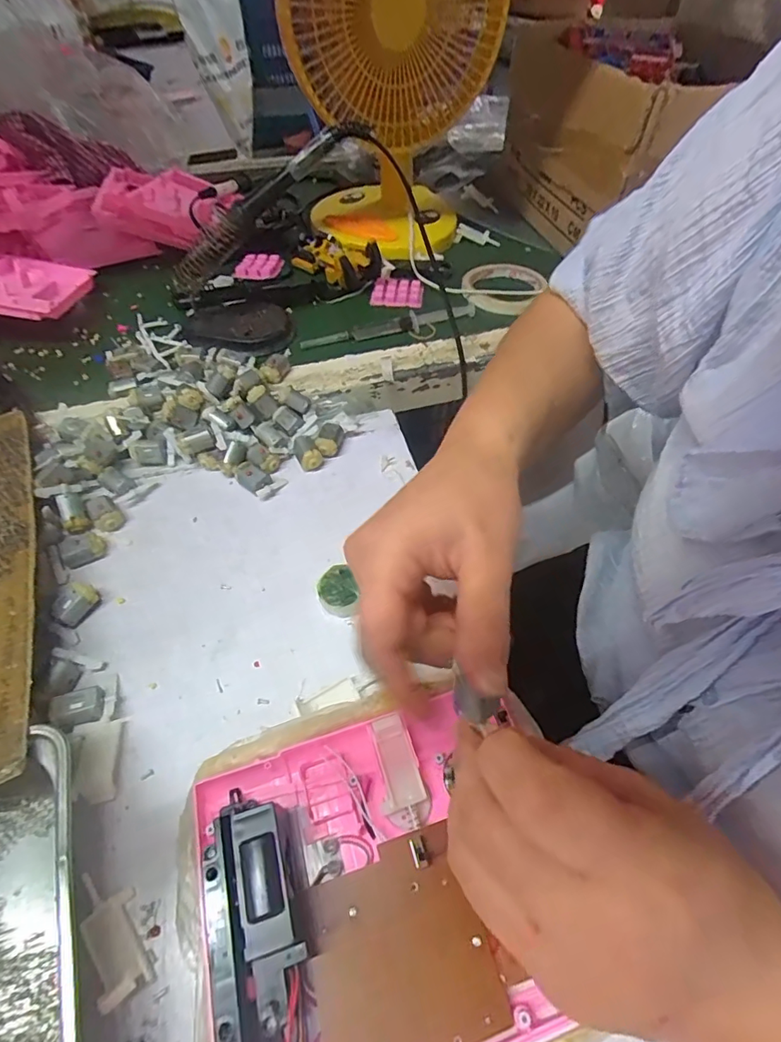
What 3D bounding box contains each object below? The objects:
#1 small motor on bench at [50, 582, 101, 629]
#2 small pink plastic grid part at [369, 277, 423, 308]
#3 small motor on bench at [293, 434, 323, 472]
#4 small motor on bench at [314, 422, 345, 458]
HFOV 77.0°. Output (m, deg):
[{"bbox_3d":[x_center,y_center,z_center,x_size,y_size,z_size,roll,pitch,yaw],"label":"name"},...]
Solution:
[{"bbox_3d":[-0.215,0.055,0.332,0.019,0.019,0.028,28,58,19],"label":"small motor on bench"},{"bbox_3d":[0.008,-0.267,0.570,0.058,0.011,0.048,6,54,4],"label":"small pink plastic grid part"},{"bbox_3d":[-0.070,-0.058,0.415,0.018,0.017,0.031,-24,57,-17],"label":"small motor on bench"},{"bbox_3d":[-0.052,-0.070,0.423,0.018,0.014,0.027,18,56,12],"label":"small motor on bench"}]

